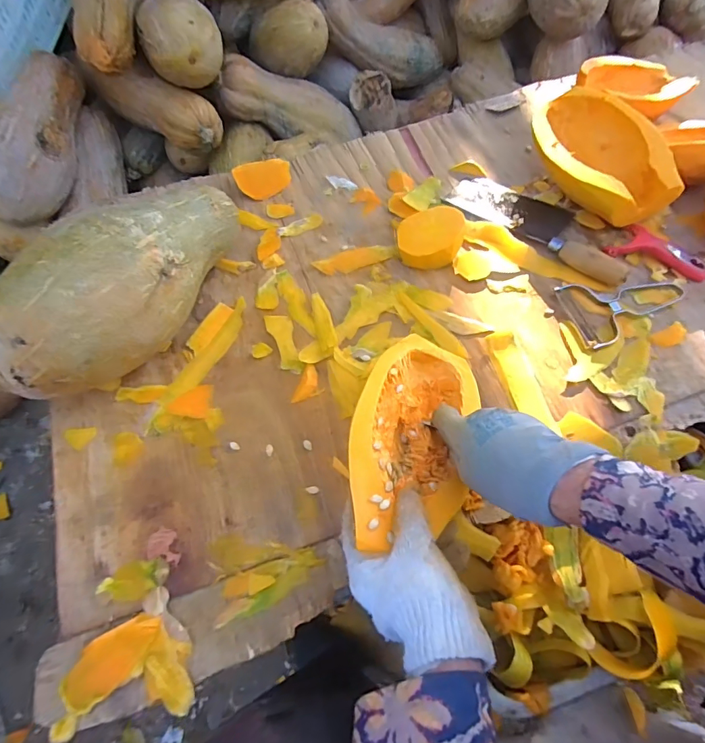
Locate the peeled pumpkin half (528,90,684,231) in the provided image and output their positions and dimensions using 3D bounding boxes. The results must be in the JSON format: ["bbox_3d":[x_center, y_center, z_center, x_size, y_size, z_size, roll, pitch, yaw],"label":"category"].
[{"bbox_3d":[0.334,-0.290,0.623,0.121,0.088,0.227,-21,65,-11],"label":"peeled pumpkin half"}]

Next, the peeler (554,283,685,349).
[{"bbox_3d":[0.337,-0.084,0.555,0.148,0.012,0.092,-14,64,-7],"label":"peeler"}]

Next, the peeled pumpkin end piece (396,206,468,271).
[{"bbox_3d":[0.103,-0.179,0.595,0.083,0.044,0.093,20,65,10],"label":"peeled pumpkin end piece"}]

